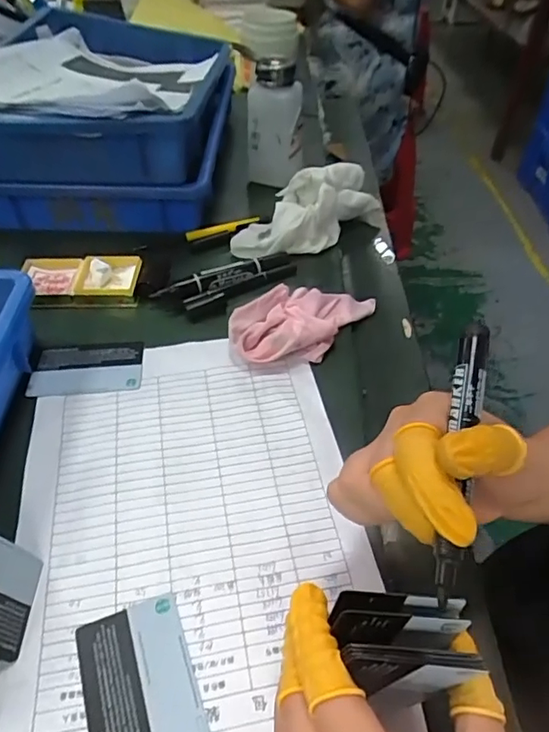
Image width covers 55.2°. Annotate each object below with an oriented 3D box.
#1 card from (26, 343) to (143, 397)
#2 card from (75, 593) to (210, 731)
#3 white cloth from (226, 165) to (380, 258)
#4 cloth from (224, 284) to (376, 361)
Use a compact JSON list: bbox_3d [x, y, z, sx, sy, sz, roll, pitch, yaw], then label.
[{"bbox_3d":[-0.148,0.001,0.415,0.084,0.004,0.050,-4,47,-5],"label":"card"},{"bbox_3d":[-0.067,0.163,0.262,0.053,0.004,0.084,-15,47,-15],"label":"card"},{"bbox_3d":[0.040,-0.163,0.538,0.180,0.061,0.069,-28,53,-25],"label":"white cloth"},{"bbox_3d":[0.030,-0.042,0.443,0.138,0.027,0.067,-30,54,-27],"label":"cloth"}]

